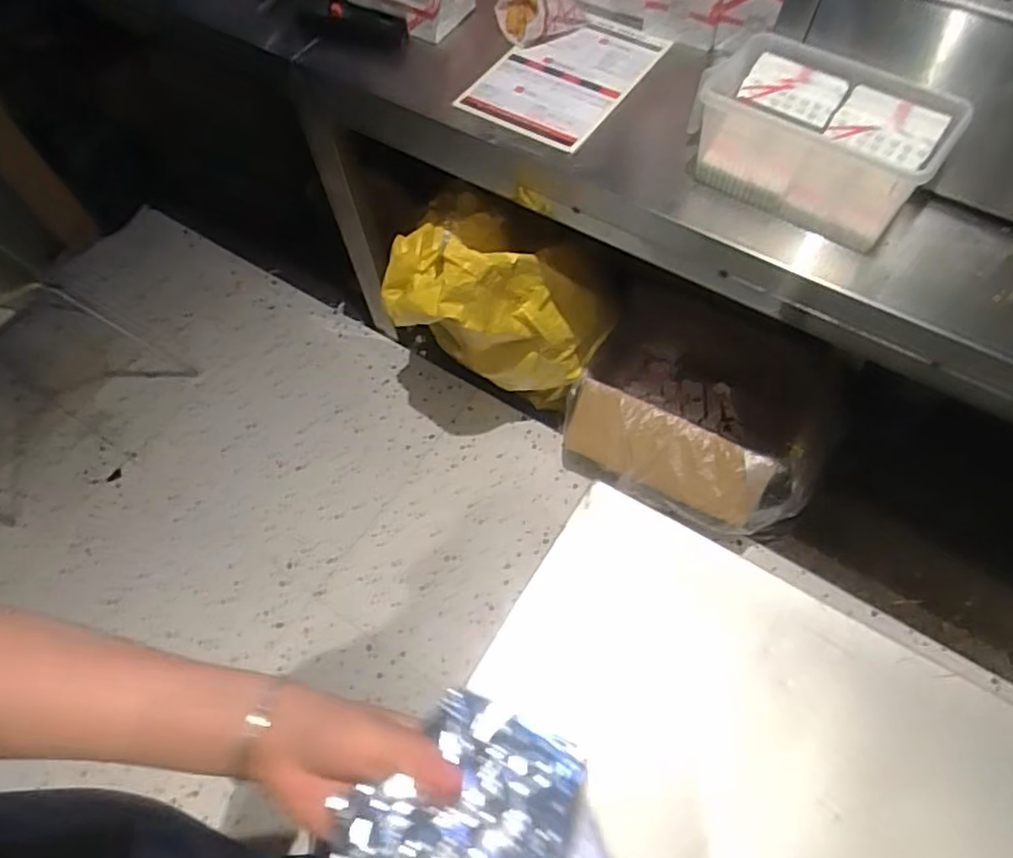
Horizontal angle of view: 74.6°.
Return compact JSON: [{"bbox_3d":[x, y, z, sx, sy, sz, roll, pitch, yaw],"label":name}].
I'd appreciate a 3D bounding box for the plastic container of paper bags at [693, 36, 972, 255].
[{"bbox_3d":[0.380,-0.363,0.844,0.288,0.138,0.147,37,70,21],"label":"plastic container of paper bags"}]

